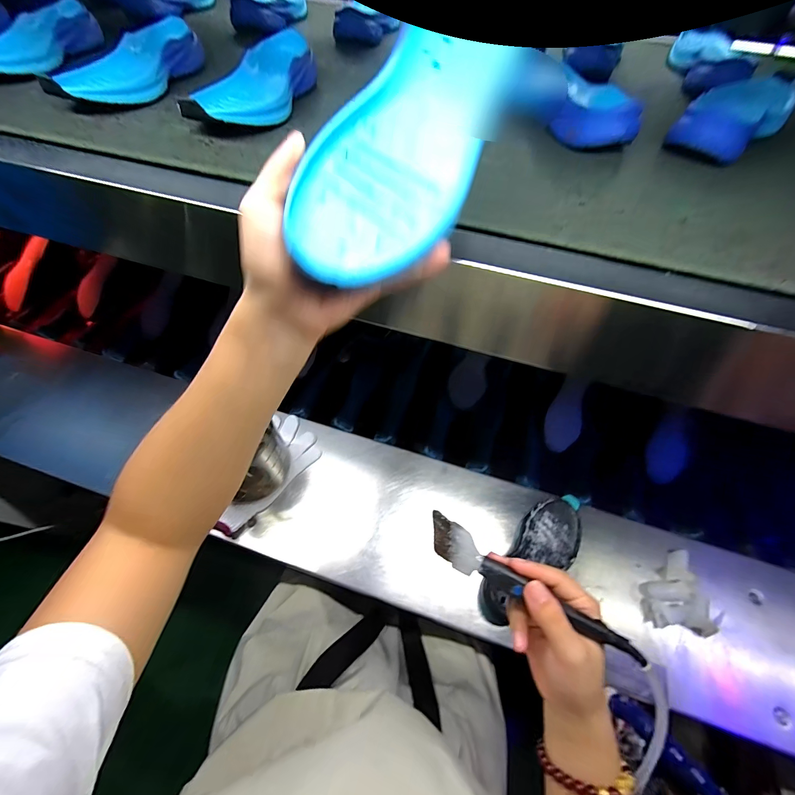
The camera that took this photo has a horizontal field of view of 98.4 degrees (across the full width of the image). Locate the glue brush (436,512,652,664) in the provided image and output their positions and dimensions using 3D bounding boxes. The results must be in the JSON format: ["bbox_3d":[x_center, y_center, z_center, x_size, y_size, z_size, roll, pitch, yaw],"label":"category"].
[{"bbox_3d":[0.102,0.149,0.269,0.171,0.022,0.027,26,62,14],"label":"glue brush"}]

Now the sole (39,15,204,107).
[{"bbox_3d":[-0.348,-0.432,0.446,0.098,0.039,0.235,8,59,0],"label":"sole"}]

